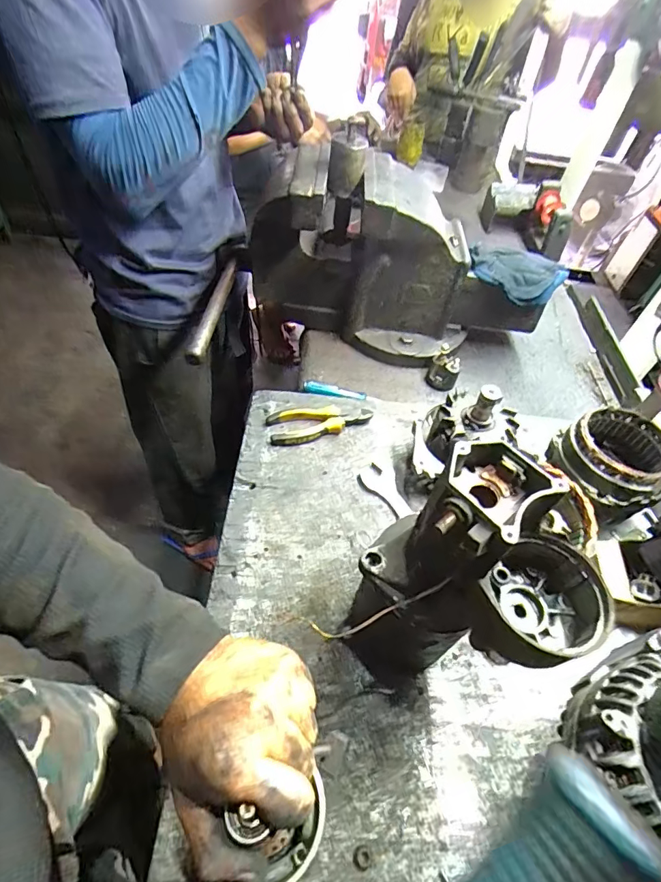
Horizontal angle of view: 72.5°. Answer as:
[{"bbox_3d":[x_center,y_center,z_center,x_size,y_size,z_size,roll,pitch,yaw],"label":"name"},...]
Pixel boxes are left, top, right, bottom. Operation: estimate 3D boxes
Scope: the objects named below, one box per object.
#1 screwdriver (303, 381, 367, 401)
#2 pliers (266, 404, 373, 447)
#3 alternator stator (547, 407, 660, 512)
[{"bbox_3d":[0.007,-0.081,0.743,0.103,0.020,0.021,7,51,-2],"label":"screwdriver"},{"bbox_3d":[-0.014,-0.027,0.662,0.150,0.019,0.059,-8,53,-14],"label":"pliers"},{"bbox_3d":[0.355,0.022,0.574,0.120,0.072,0.131,4,52,-5],"label":"alternator stator"}]

